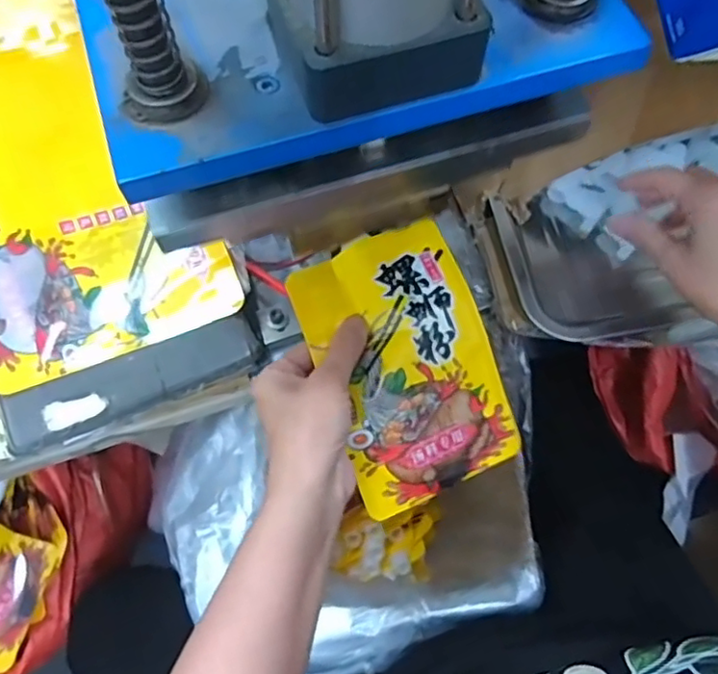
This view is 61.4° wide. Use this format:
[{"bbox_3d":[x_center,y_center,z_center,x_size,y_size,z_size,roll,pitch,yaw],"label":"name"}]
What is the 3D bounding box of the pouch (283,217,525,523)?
[{"bbox_3d":[0.031,0.016,0.398,0.112,0.022,0.171,-20,84,-11],"label":"pouch"}]

